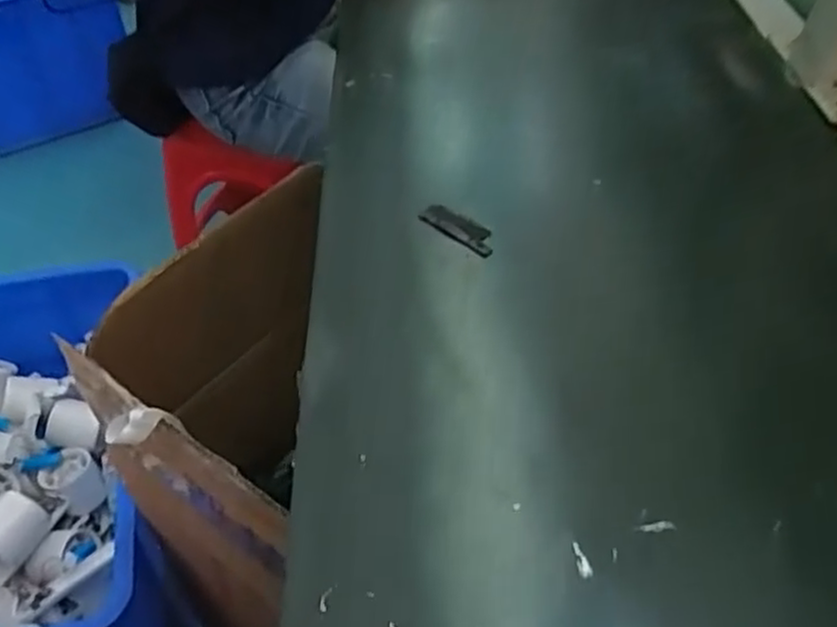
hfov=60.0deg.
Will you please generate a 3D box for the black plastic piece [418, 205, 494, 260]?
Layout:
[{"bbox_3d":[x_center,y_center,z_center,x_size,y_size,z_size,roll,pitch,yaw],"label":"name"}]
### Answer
[{"bbox_3d":[0.021,-0.045,0.374,0.043,0.012,0.014,30,54,24],"label":"black plastic piece"}]

